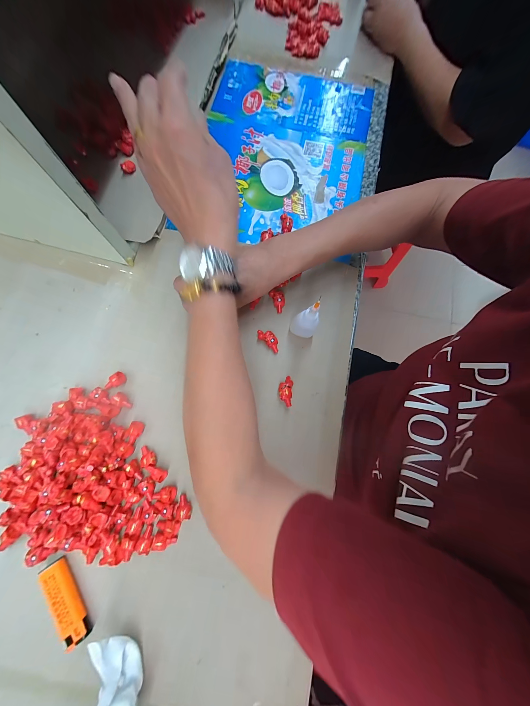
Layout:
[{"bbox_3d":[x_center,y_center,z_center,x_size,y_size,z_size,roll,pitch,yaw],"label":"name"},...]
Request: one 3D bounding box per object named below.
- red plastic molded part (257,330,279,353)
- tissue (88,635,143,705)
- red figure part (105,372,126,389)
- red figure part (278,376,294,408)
[{"bbox_3d":[0.006,-0.019,0.314,0.038,0.010,0.017,40,79,7],"label":"red plastic molded part"},{"bbox_3d":[-0.141,0.314,0.219,0.031,0.042,0.076,-16,78,-5],"label":"tissue"},{"bbox_3d":[-0.198,0.037,0.297,0.026,0.010,0.015,-29,80,-7],"label":"red figure part"},{"bbox_3d":[0.027,0.050,0.296,0.018,0.008,0.038,7,77,0],"label":"red figure part"}]

